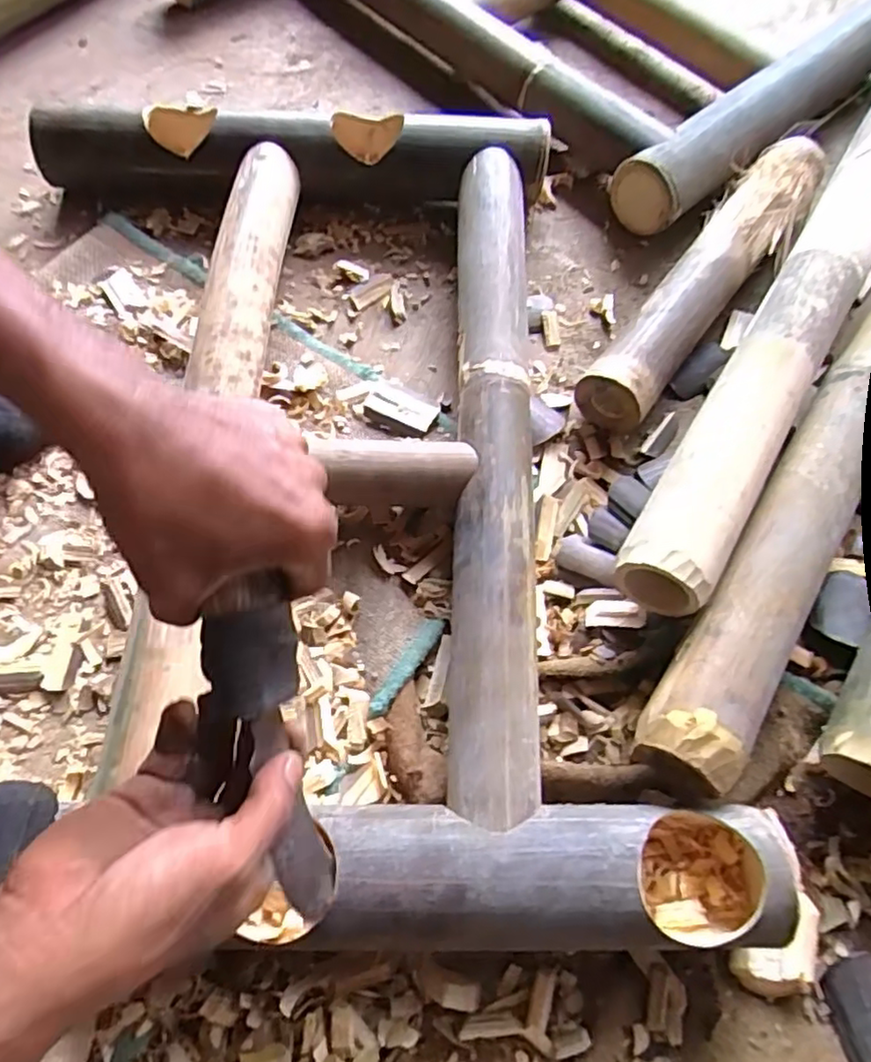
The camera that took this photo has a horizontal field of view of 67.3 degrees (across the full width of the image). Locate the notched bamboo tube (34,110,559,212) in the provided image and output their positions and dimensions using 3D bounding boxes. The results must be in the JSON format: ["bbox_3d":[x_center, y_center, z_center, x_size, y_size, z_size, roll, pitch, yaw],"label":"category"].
[{"bbox_3d":[-0.142,-0.374,0.663,0.496,0.081,0.087,2,65,-2],"label":"notched bamboo tube"}]

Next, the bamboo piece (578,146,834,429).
[{"bbox_3d":[0.262,-0.240,0.625,0.071,0.071,0.378,34,68,12],"label":"bamboo piece"}]

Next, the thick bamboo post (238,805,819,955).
[{"bbox_3d":[0.043,0.211,0.399,0.321,0.076,0.081,-1,65,-3],"label":"thick bamboo post"}]

